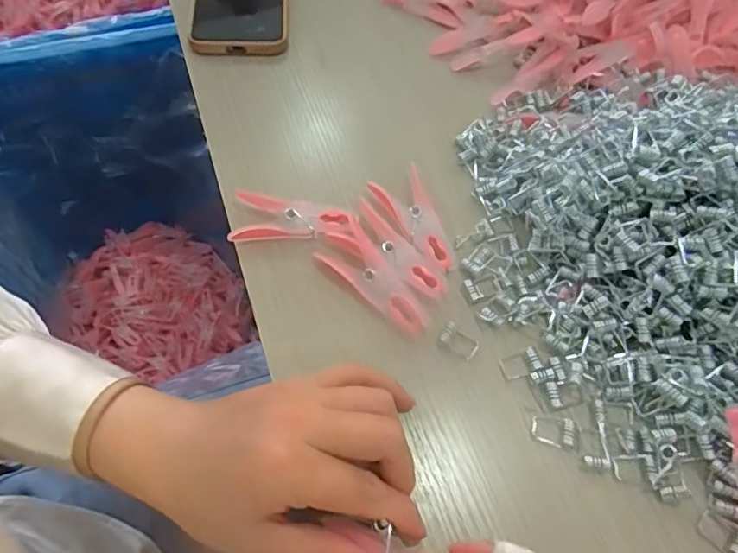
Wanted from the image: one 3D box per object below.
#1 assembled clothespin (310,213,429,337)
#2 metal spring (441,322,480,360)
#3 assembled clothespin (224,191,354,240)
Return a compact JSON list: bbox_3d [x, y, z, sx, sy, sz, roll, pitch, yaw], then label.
[{"bbox_3d":[0.005,0.001,0.328,0.033,0.008,0.079,-37,69,-22],"label":"assembled clothespin"},{"bbox_3d":[0.052,0.036,0.318,0.022,0.004,0.014,33,63,14],"label":"metal spring"},{"bbox_3d":[-0.047,-0.034,0.346,0.074,0.011,0.031,6,60,-1],"label":"assembled clothespin"}]

